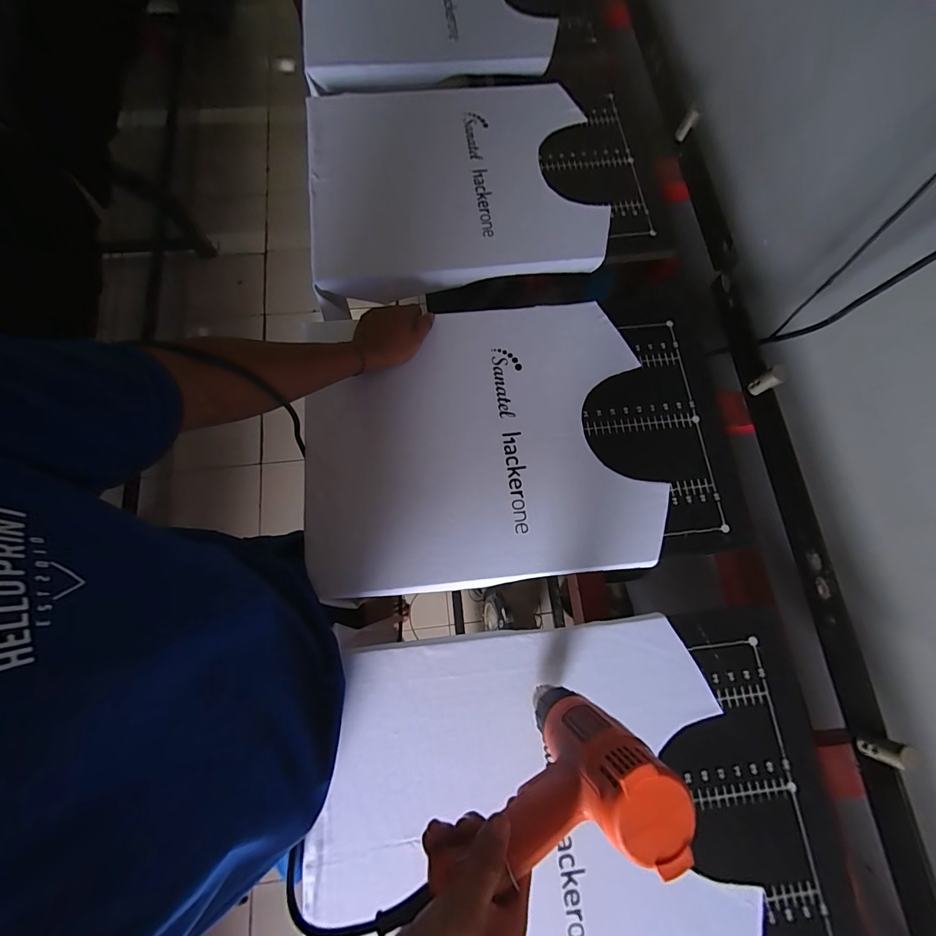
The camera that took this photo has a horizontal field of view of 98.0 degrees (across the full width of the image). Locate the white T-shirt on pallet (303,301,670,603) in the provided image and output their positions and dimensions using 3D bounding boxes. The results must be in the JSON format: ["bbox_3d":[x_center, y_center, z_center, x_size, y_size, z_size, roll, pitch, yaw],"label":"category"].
[{"bbox_3d":[0.013,-0.045,0.578,0.464,0.020,0.400,-6,75,-4],"label":"white T-shirt on pallet"}]

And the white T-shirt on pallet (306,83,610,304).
[{"bbox_3d":[-0.032,-0.516,0.718,0.473,0.053,0.427,-6,74,-4],"label":"white T-shirt on pallet"}]

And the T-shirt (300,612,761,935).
[{"bbox_3d":[0.066,0.399,0.454,0.459,0.011,0.397,-5,75,-4],"label":"T-shirt"}]

